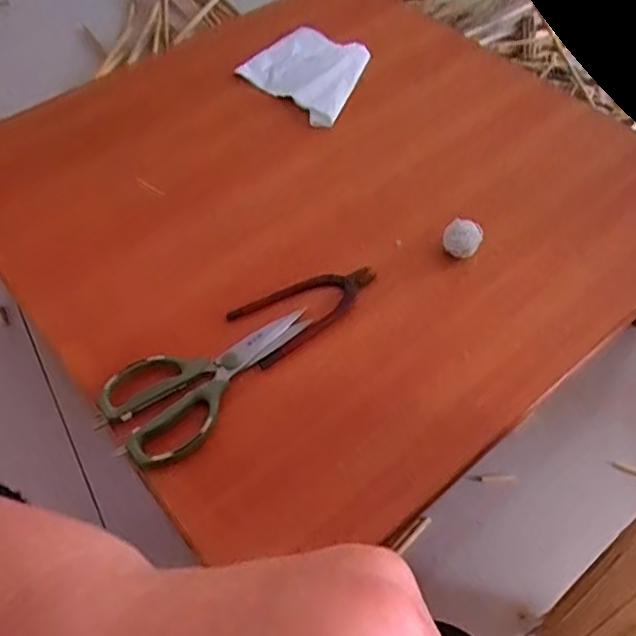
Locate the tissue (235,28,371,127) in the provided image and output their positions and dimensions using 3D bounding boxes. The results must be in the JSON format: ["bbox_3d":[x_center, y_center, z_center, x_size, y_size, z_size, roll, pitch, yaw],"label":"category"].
[{"bbox_3d":[-0.016,-0.332,0.862,0.145,0.035,0.176,16,52,20],"label":"tissue"}]

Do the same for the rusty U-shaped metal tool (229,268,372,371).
[{"bbox_3d":[-0.006,-0.013,0.628,0.150,0.018,0.072,-27,62,-19],"label":"rusty U-shaped metal tool"}]

